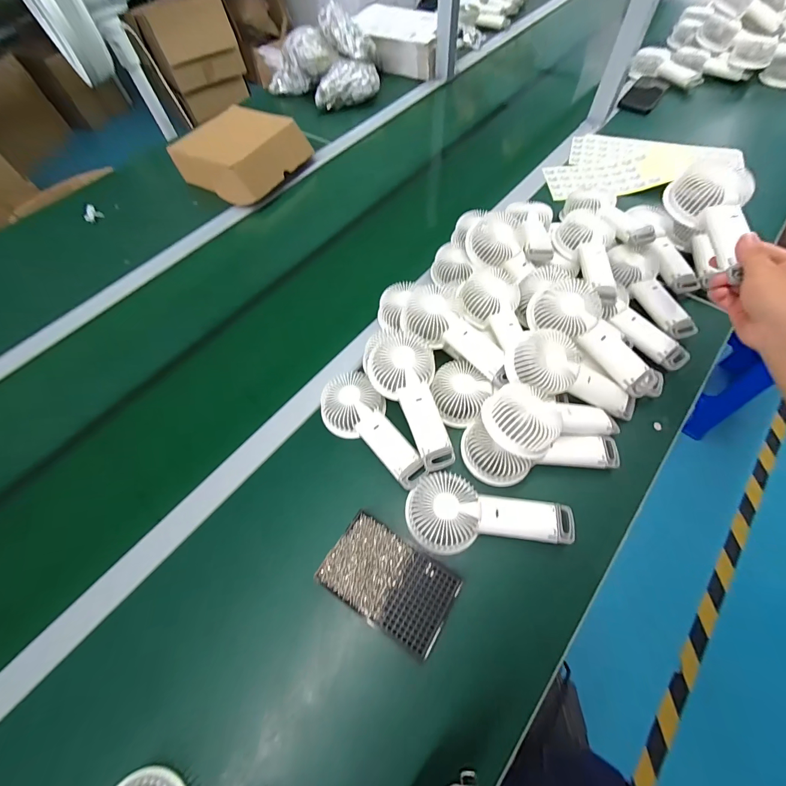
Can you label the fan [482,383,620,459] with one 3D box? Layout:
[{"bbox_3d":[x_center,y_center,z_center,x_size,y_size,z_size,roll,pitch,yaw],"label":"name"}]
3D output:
[{"bbox_3d":[0.200,0.031,0.413,0.181,0.033,0.083,1,61,-16],"label":"fan"}]

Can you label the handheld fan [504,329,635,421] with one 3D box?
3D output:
[{"bbox_3d":[0.235,-0.020,0.444,0.179,0.054,0.088,24,64,-11],"label":"handheld fan"}]

